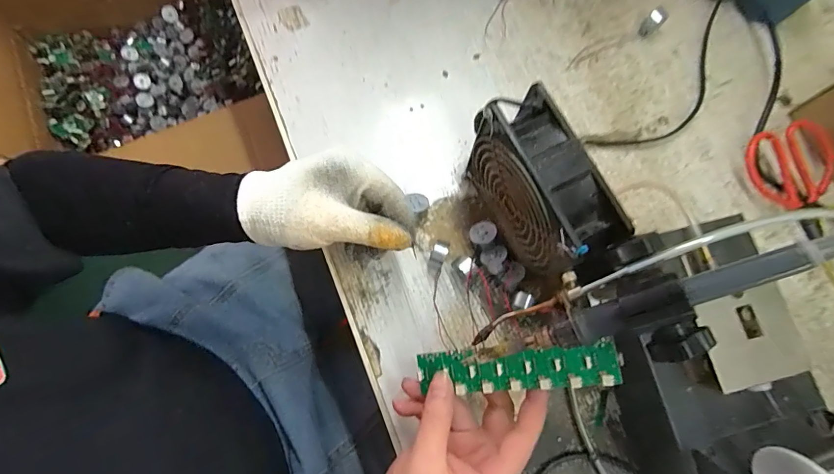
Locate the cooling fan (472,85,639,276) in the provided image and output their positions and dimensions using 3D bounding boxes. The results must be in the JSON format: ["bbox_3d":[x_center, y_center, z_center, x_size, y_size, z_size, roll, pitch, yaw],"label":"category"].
[{"bbox_3d":[0.088,-0.032,0.307,0.044,0.119,0.118,-25,80,-6],"label":"cooling fan"}]

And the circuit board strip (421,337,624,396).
[{"bbox_3d":[0.069,0.093,0.278,0.138,0.007,0.029,-8,77,16],"label":"circuit board strip"}]

